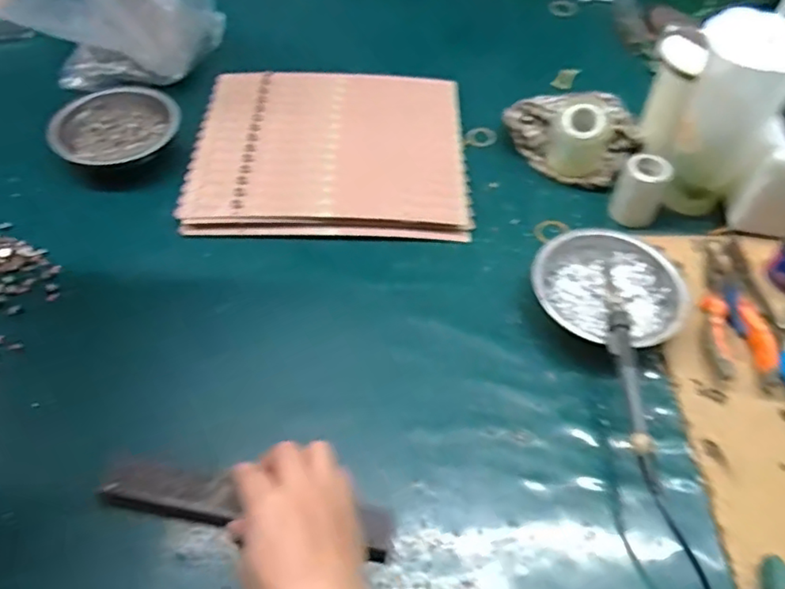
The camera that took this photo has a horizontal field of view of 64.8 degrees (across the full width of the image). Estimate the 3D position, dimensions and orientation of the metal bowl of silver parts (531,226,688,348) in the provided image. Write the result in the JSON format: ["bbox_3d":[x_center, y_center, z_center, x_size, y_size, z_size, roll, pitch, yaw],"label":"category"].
[{"bbox_3d":[0.191,-0.003,0.554,0.127,0.037,0.127,27,56,17],"label":"metal bowl of silver parts"}]

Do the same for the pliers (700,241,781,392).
[{"bbox_3d":[0.300,0.009,0.555,0.054,0.026,0.163,4,53,1],"label":"pliers"}]

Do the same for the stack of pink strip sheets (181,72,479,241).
[{"bbox_3d":[-0.066,-0.162,0.669,0.288,0.021,0.247,1,53,-2],"label":"stack of pink strip sheets"}]

